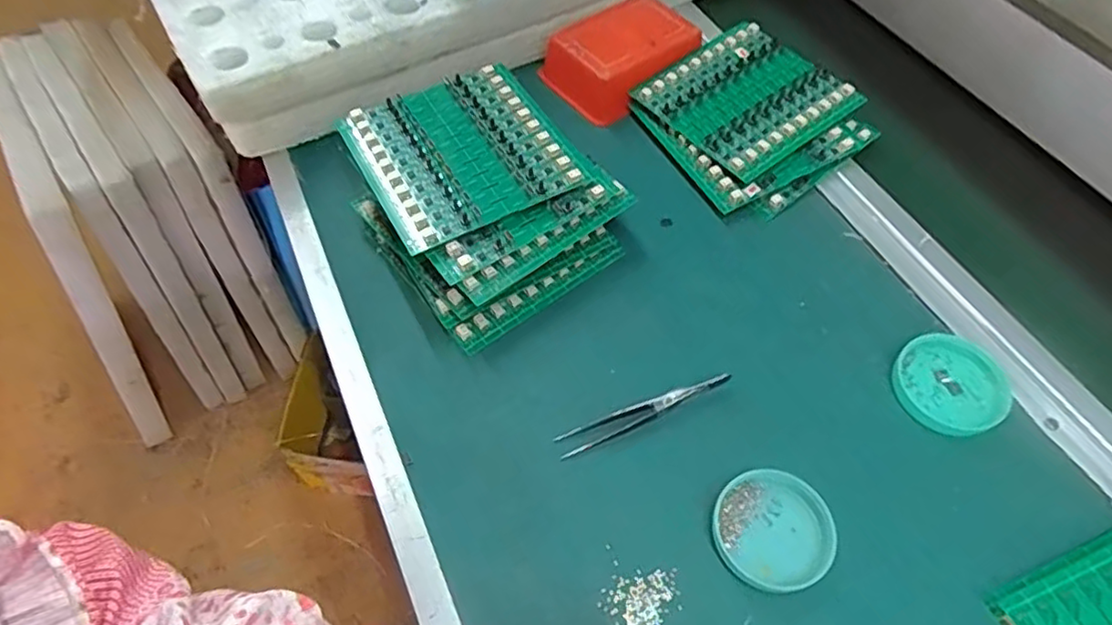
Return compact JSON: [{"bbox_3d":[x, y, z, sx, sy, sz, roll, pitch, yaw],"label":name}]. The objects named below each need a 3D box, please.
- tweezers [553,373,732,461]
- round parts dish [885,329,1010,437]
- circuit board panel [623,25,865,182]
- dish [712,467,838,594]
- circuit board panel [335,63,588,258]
[{"bbox_3d":[0.055,0.061,0.407,0.116,0.011,0.015,-19,59,-12],"label":"tweezers"},{"bbox_3d":[0.254,0.046,0.421,0.068,0.010,0.066,0,57,0],"label":"round parts dish"},{"bbox_3d":[0.159,-0.180,0.544,0.136,0.009,0.131,-35,63,-17],"label":"circuit board panel"},{"bbox_3d":[0.122,0.121,0.366,0.061,0.014,0.063,0,57,0],"label":"dish"},{"bbox_3d":[-0.067,-0.114,0.455,0.131,0.013,0.135,-27,60,-15],"label":"circuit board panel"}]

